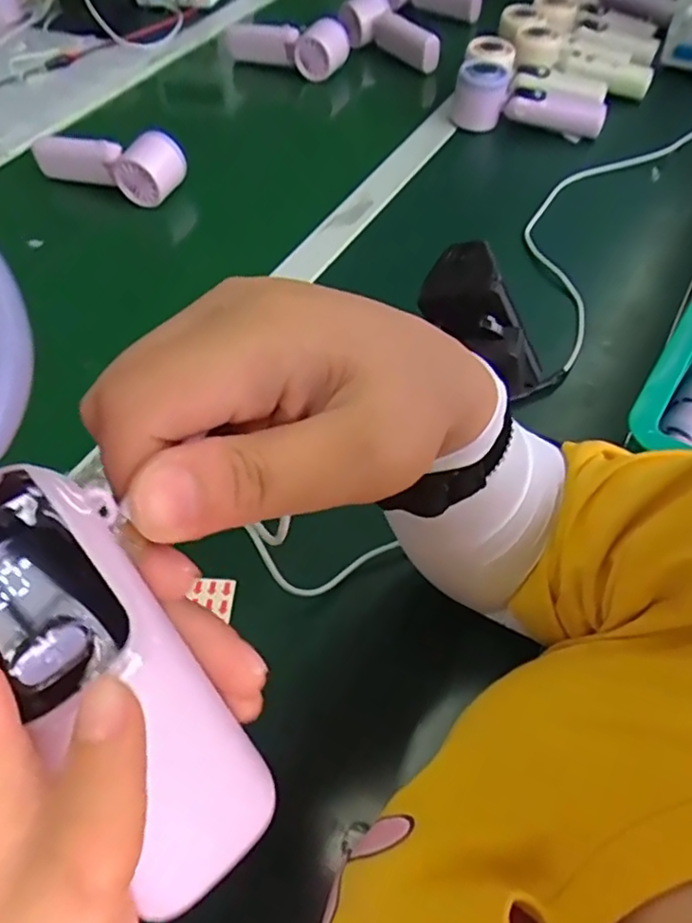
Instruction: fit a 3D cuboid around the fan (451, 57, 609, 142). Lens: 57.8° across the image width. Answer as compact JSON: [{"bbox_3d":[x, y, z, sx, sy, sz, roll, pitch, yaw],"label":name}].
[{"bbox_3d":[0.211,-0.416,0.720,0.169,0.061,0.057,21,58,18],"label":"fan"}]

